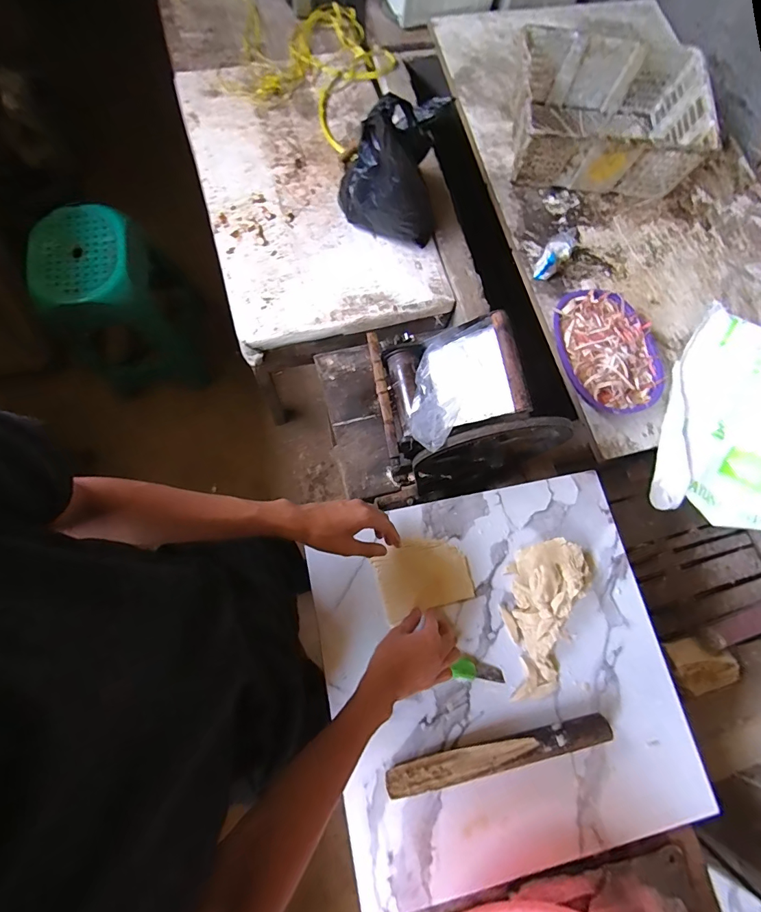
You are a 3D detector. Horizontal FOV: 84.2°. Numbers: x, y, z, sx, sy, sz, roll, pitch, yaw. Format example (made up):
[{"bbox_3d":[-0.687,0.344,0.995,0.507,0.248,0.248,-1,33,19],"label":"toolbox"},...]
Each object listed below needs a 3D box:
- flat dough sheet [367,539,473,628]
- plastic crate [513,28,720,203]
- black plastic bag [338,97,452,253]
[{"bbox_3d":[0.065,0.181,0.637,0.136,0.007,0.100,-16,74,-11],"label":"flat dough sheet"},{"bbox_3d":[0.581,-0.888,1.116,0.470,0.170,0.355,4,76,-3],"label":"plastic crate"},{"bbox_3d":[0.028,-0.658,0.977,0.230,0.290,0.182,-5,77,-6],"label":"black plastic bag"}]

